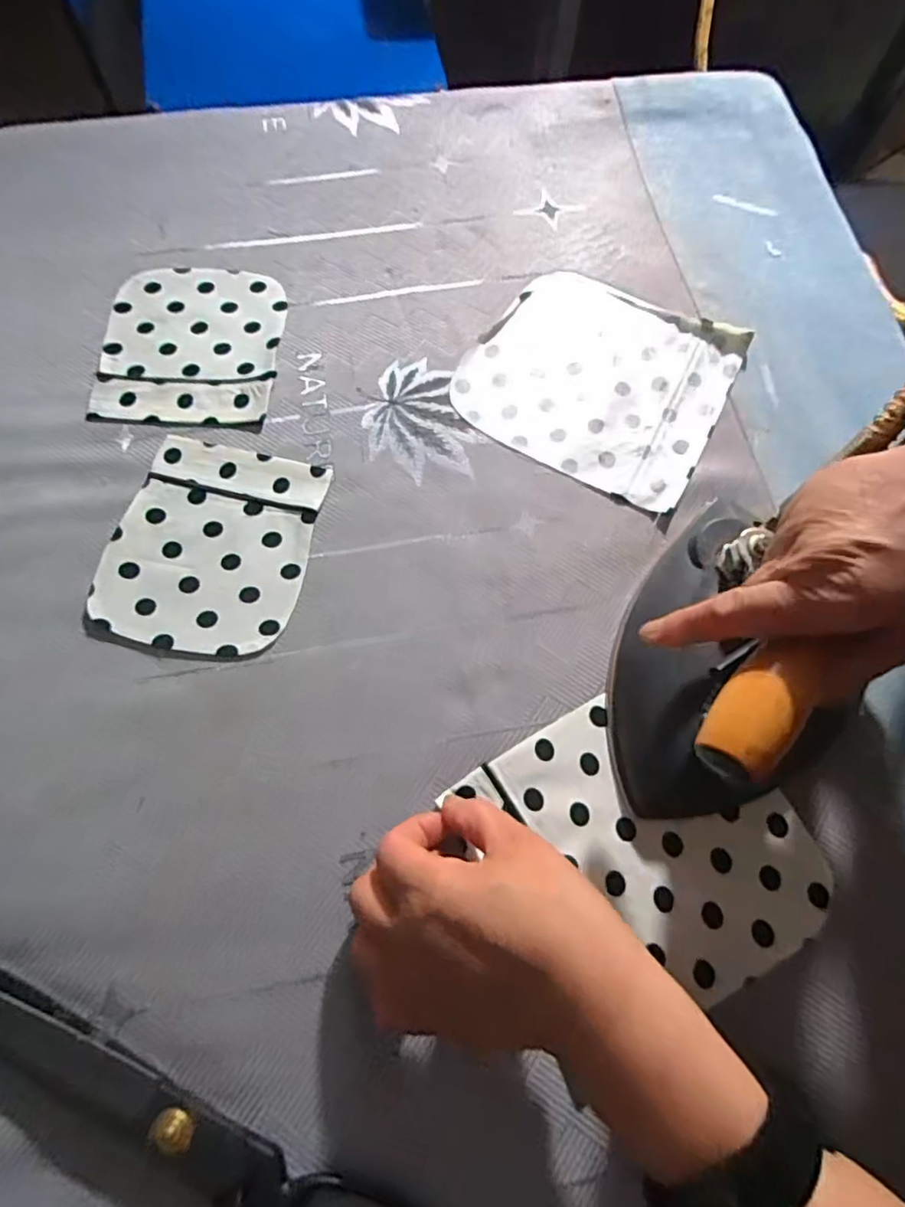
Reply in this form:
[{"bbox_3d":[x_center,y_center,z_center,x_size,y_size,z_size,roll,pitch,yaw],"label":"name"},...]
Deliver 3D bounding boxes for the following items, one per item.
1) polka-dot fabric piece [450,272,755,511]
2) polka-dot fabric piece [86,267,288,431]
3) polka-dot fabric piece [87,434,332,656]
[{"bbox_3d":[0.103,-0.162,0.425,0.171,0.007,0.162,28,72,8],"label":"polka-dot fabric piece"},{"bbox_3d":[-0.184,-0.185,0.428,0.120,0.005,0.138,2,70,-1],"label":"polka-dot fabric piece"},{"bbox_3d":[-0.148,-0.038,0.375,0.116,0.005,0.136,13,70,3],"label":"polka-dot fabric piece"}]

